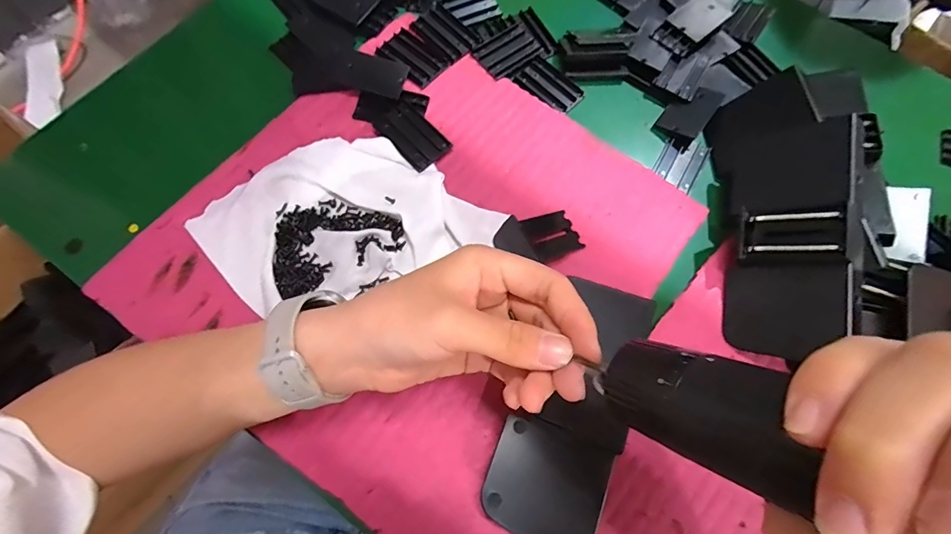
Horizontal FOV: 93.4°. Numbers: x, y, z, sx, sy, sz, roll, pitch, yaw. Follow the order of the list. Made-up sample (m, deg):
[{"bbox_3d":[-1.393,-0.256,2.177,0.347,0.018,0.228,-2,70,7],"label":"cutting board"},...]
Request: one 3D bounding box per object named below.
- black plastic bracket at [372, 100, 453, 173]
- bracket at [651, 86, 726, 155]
[{"bbox_3d":[-0.049,-0.102,0.348,0.056,0.013,0.037,41,75,11],"label":"black plastic bracket"},{"bbox_3d":[0.179,-0.128,0.378,0.034,0.010,0.062,37,74,9],"label":"bracket"}]

